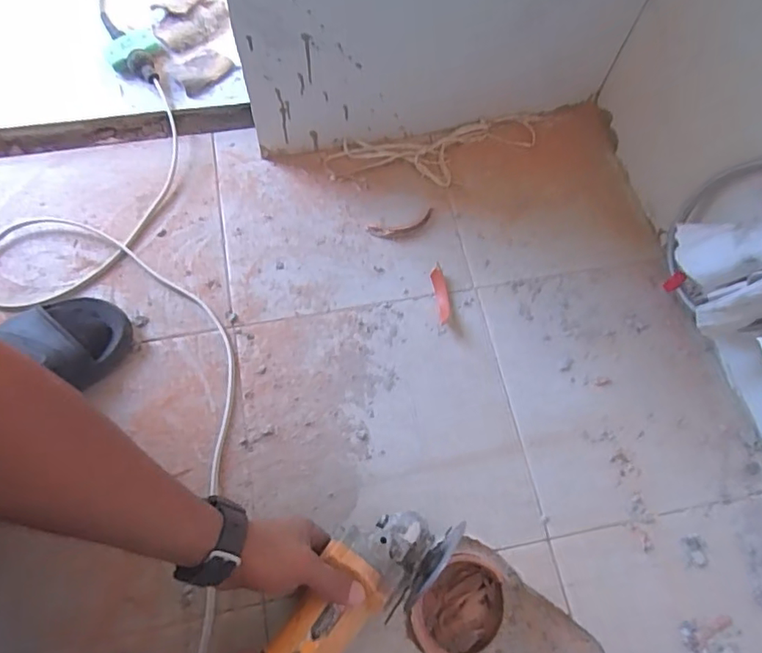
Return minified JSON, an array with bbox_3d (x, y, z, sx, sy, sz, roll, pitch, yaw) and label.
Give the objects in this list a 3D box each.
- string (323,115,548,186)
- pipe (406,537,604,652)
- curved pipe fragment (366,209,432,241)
[{"bbox_3d":[0.077,-0.238,0.750,0.303,0.013,0.089,-10,68,-7],"label":"string"},{"bbox_3d":[0.124,0.323,0.571,0.200,0.085,0.116,33,68,9],"label":"pipe"},{"bbox_3d":[0.029,-0.128,0.699,0.091,0.009,0.031,-17,69,-9],"label":"curved pipe fragment"}]

